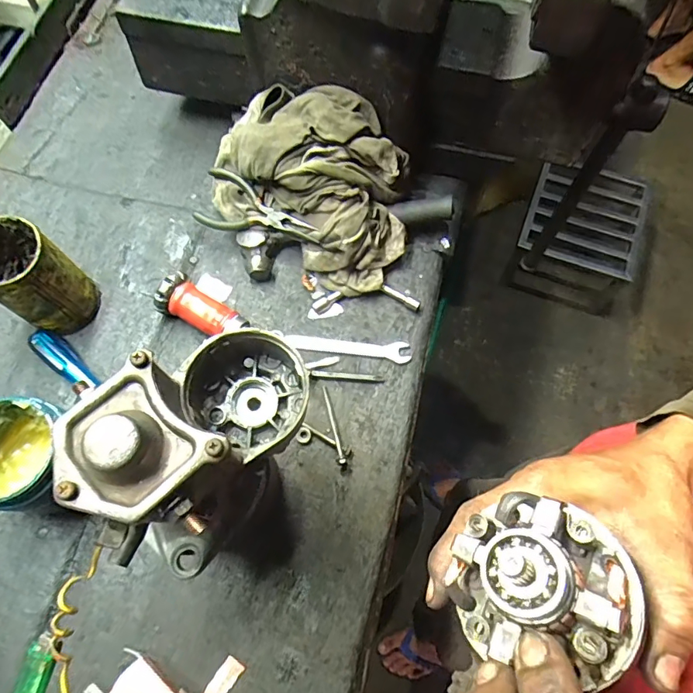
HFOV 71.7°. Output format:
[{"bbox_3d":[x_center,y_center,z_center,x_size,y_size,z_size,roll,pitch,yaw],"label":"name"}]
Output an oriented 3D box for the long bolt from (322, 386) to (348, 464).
[{"bbox_3d":[-0.015,0.081,0.497,0.010,0.012,0.084,-14,71,-8],"label":"long bolt"}]

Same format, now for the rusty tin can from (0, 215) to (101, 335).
[{"bbox_3d":[-0.315,-0.068,0.487,0.083,0.113,0.078,41,75,13],"label":"rusty tin can"}]

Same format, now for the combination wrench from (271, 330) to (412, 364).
[{"bbox_3d":[-0.005,0.000,0.525,0.146,0.007,0.022,6,70,2],"label":"combination wrench"}]

